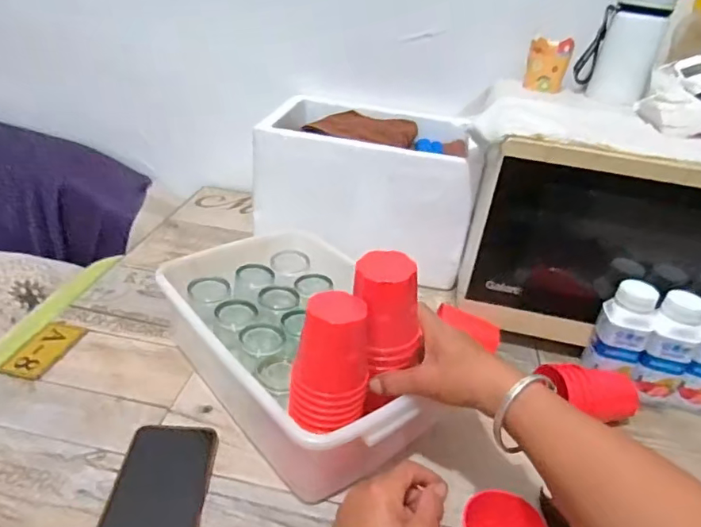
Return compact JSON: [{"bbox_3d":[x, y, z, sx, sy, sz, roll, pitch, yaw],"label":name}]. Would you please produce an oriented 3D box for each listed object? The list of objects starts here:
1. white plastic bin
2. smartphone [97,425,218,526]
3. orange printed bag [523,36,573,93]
[{"bbox_3d":[-0.051,0.089,0.557,0.209,0.103,0.312,-18,39,-34],"label":"white plastic bin"},{"bbox_3d":[-0.165,0.205,0.430,0.078,0.016,0.162,4,31,-5],"label":"smartphone"},{"bbox_3d":[0.276,-0.279,0.725,0.053,0.070,0.020,21,36,21],"label":"orange printed bag"}]

